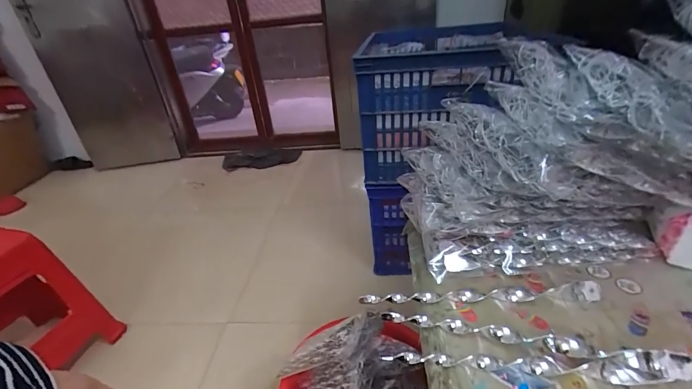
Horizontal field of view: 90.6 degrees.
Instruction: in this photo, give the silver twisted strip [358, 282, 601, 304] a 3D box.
[{"bbox_3d":[0.167,0.129,0.435,0.294,0.019,0.016,-3,30,4],"label":"silver twisted strip"}]

